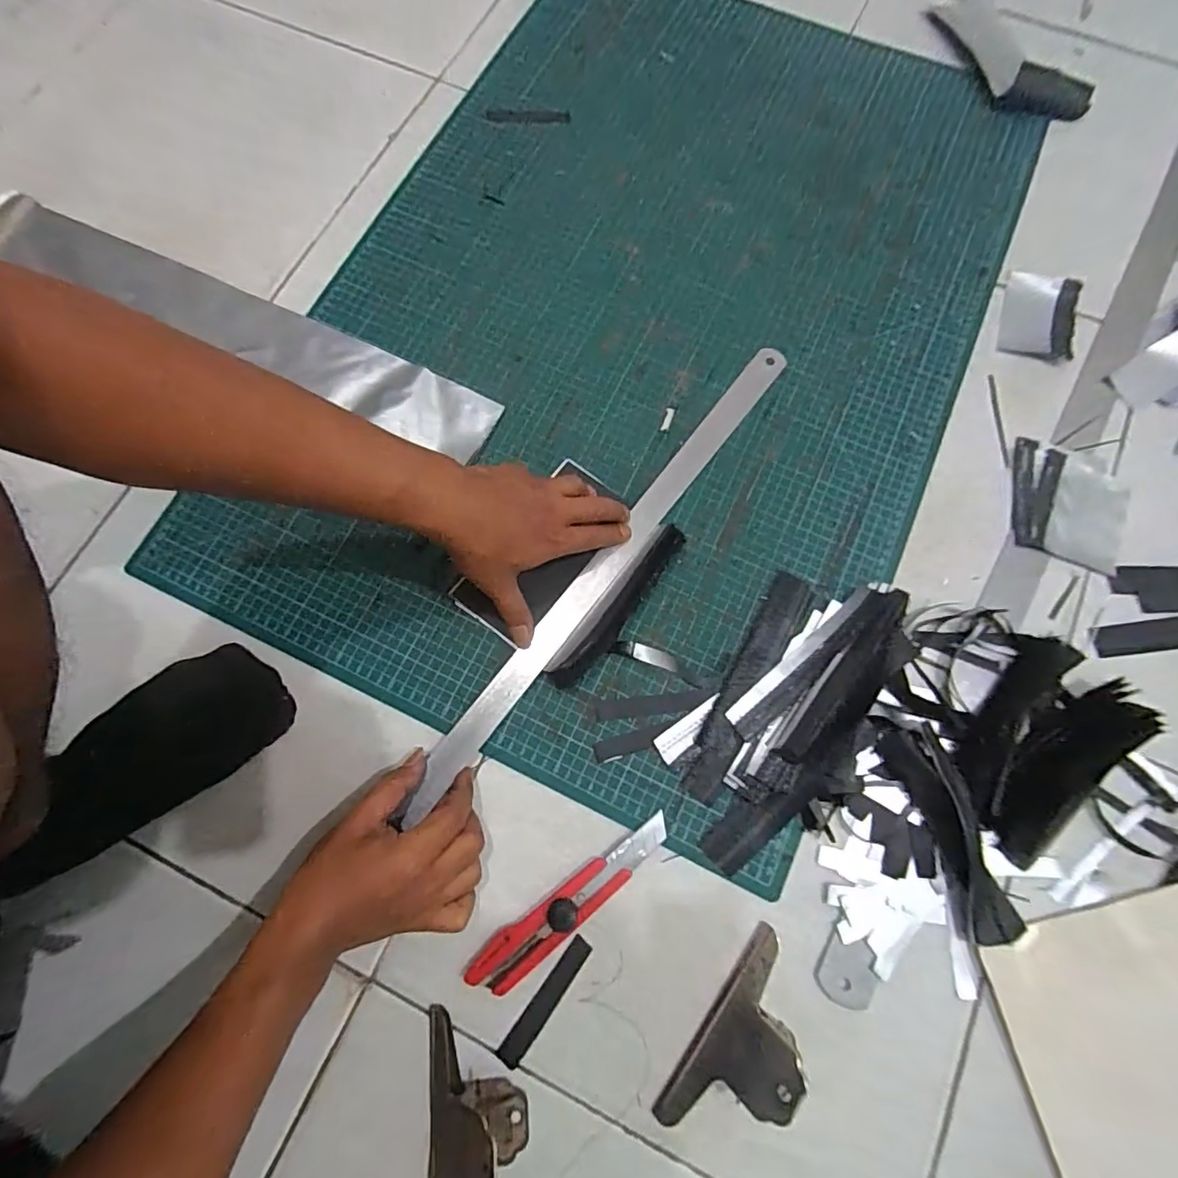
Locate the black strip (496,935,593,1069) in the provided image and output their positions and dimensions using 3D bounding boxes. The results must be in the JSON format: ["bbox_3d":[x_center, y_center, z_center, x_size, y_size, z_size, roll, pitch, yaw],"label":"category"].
[{"bbox_3d":[-0.032,0.295,0.388,0.018,0.004,0.093,35,77,9],"label":"black strip"}]

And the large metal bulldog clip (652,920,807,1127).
[{"bbox_3d":[0.106,0.311,0.364,0.061,0.039,0.135,38,78,9],"label":"large metal bulldog clip"}]

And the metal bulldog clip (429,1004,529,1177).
[{"bbox_3d":[-0.076,0.358,0.350,0.064,0.039,0.135,-4,75,-1],"label":"metal bulldog clip"}]

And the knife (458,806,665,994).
[{"bbox_3d":[-0.012,0.230,0.399,0.171,0.013,0.030,-37,78,-9],"label":"knife"}]

